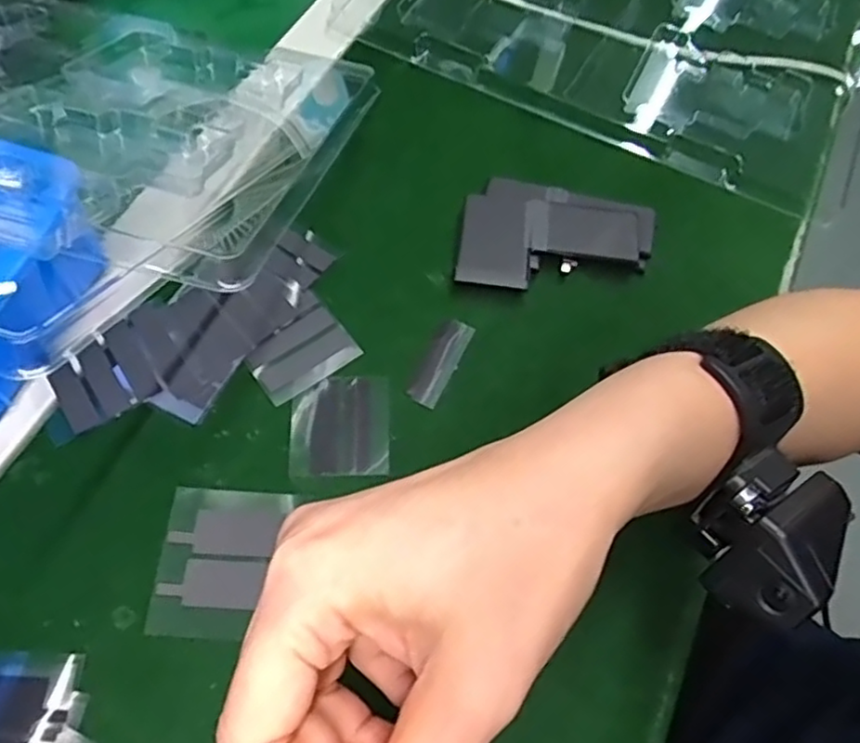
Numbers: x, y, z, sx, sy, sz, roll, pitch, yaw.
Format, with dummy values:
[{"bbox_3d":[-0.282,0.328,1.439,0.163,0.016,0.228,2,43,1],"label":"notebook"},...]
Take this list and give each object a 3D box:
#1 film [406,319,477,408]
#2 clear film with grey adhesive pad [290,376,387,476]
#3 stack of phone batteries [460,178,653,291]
[{"bbox_3d":[0.006,-0.005,0.332,0.016,0.004,0.048,25,64,9],"label":"film"},{"bbox_3d":[-0.042,0.025,0.313,0.045,0.004,0.048,-1,63,-4],"label":"clear film with grey adhesive pad"},{"bbox_3d":[0.070,-0.070,0.365,0.104,0.014,0.072,10,63,2],"label":"stack of phone batteries"}]

